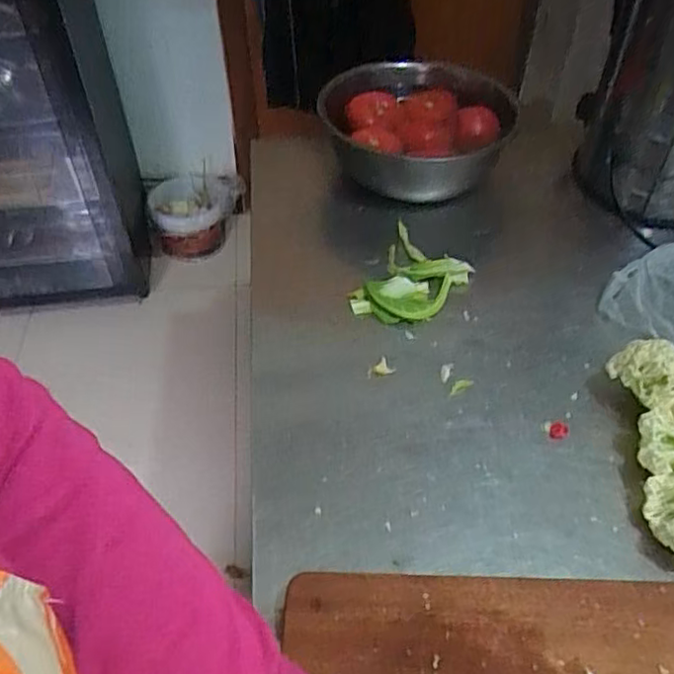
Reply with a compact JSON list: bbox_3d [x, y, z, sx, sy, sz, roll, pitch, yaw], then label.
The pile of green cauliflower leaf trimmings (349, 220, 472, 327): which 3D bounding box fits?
[{"bbox_3d":[0.090,-0.078,0.775,0.111,0.040,0.148,26,53,22],"label":"pile of green cauliflower leaf trimmings"}]

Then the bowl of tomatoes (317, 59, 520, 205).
[{"bbox_3d":[0.131,-0.308,0.927,0.251,0.109,0.243,0,47,0],"label":"bowl of tomatoes"}]

